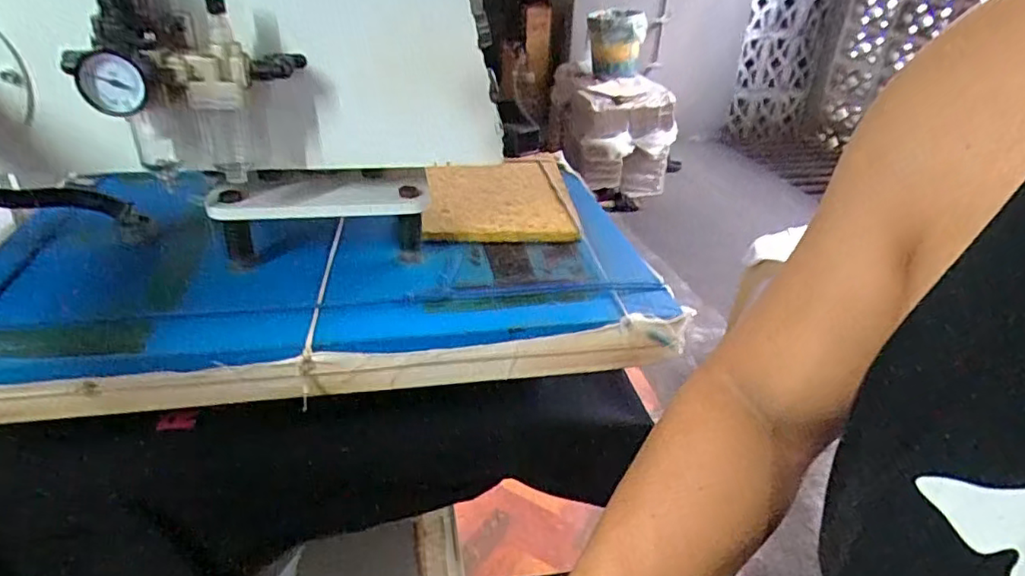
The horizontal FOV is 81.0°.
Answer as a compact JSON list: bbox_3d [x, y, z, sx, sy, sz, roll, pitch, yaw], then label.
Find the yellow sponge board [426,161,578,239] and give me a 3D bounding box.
[{"bbox_3d":[-0.021,-0.100,0.663,0.154,0.017,0.155,-2,37,-10],"label":"yellow sponge board"}]

